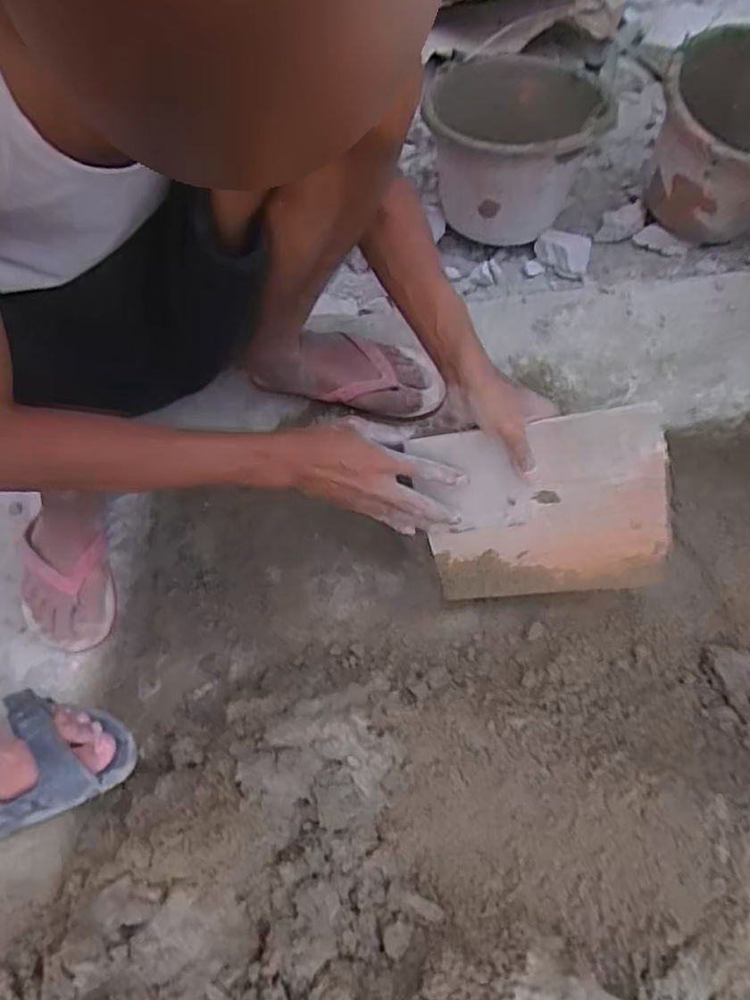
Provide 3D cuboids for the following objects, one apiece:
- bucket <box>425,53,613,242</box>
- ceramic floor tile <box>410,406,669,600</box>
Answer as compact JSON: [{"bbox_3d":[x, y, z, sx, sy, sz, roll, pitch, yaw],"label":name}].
[{"bbox_3d":[0.193,-0.477,0.936,0.225,0.177,0.257,-1,61,8],"label":"bucket"},{"bbox_3d":[0.166,0.014,0.668,0.230,0.194,0.010,-7,28,19],"label":"ceramic floor tile"}]

